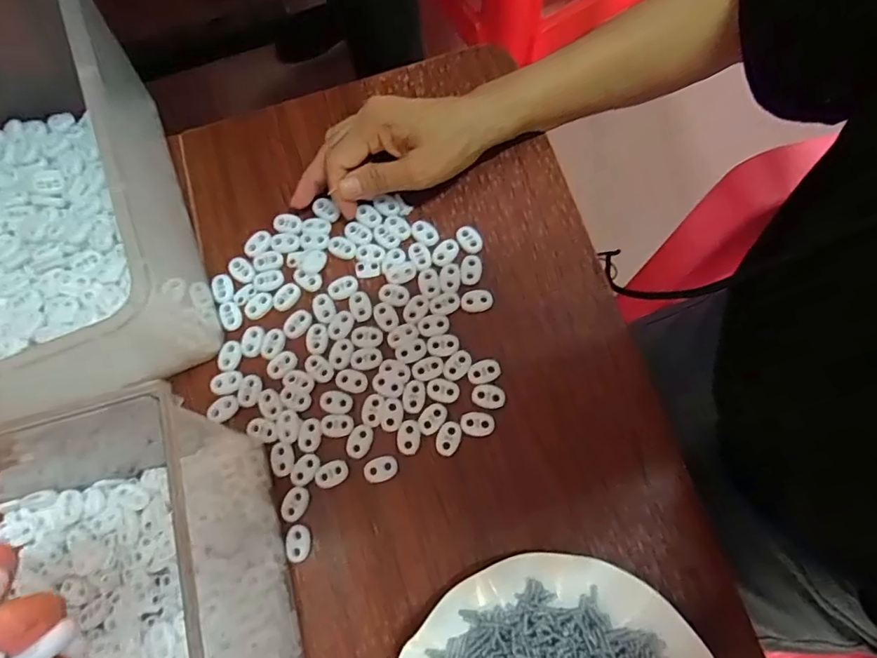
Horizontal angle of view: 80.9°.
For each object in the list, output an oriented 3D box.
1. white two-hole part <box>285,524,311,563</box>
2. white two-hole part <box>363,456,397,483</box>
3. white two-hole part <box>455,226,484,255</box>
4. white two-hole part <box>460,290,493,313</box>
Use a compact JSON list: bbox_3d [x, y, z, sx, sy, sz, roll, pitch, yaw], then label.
[{"bbox_3d":[-0.092,0.140,0.338,0.016,0.004,0.022,-8,71,-1],"label":"white two-hole part"},{"bbox_3d":[-0.039,0.095,0.347,0.023,0.004,0.015,-17,72,-4],"label":"white two-hole part"},{"bbox_3d":[0.023,-0.067,0.387,0.015,0.008,0.022,-36,74,-10],"label":"white two-hole part"},{"bbox_3d":[0.028,-0.021,0.375,0.023,0.004,0.015,-9,71,-1],"label":"white two-hole part"}]

